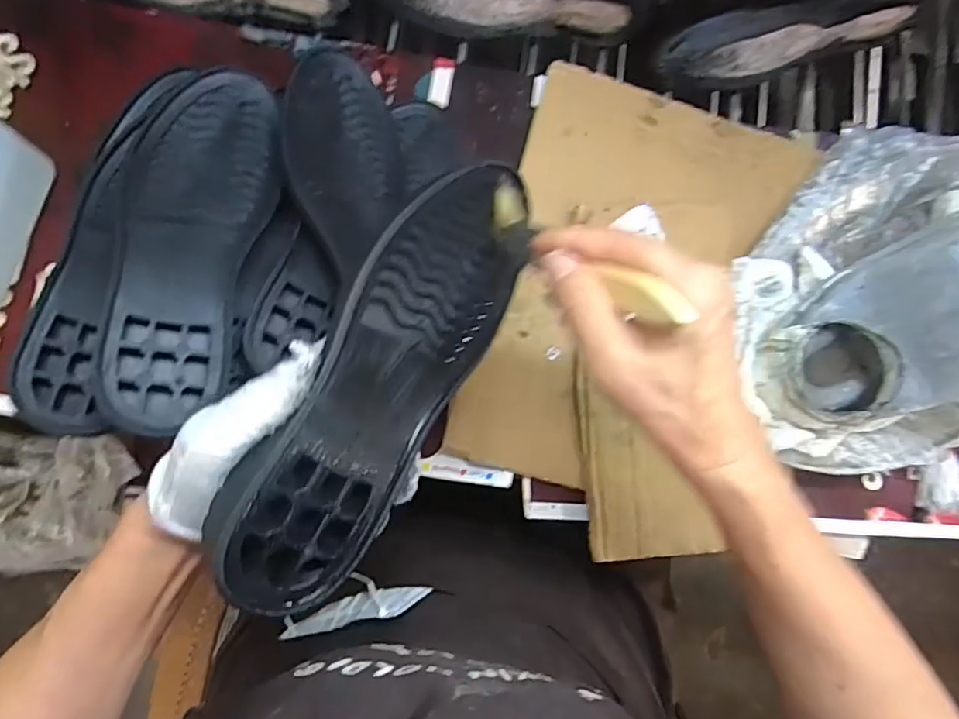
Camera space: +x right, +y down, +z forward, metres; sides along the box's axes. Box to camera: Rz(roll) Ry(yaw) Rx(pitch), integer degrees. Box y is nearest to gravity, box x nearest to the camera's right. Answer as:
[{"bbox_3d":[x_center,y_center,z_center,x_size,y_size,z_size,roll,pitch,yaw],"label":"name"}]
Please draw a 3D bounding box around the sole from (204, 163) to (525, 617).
[{"bbox_3d":[-0.044,0.003,0.271,0.084,0.022,0.227,48,62,-37],"label":"sole"}]

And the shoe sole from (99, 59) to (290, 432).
[{"bbox_3d":[-0.181,-0.076,0.360,0.080,0.027,0.242,13,67,-24],"label":"shoe sole"}]

